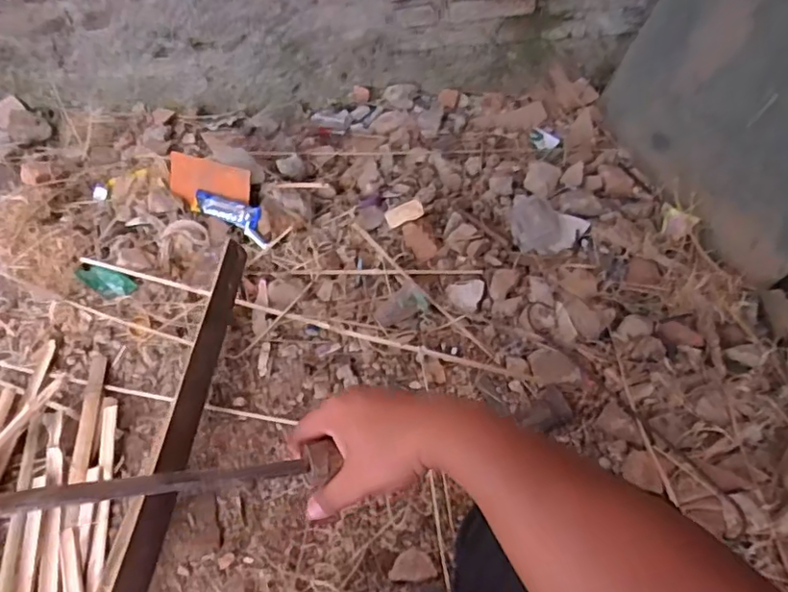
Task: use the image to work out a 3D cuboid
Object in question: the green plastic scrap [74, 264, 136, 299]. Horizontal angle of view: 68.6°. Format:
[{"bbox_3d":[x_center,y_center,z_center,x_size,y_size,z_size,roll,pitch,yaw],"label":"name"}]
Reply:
[{"bbox_3d":[-0.546,-0.030,1.097,0.115,0.015,0.057,21,52,21],"label":"green plastic scrap"}]

